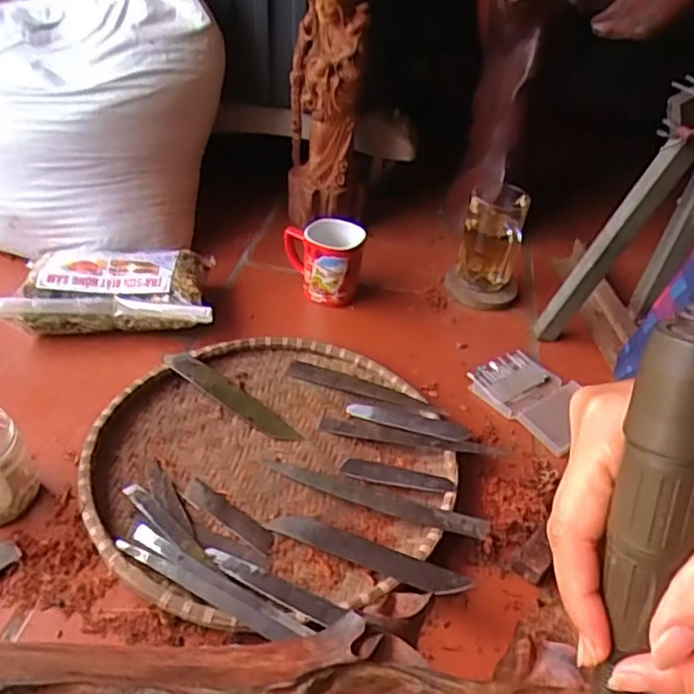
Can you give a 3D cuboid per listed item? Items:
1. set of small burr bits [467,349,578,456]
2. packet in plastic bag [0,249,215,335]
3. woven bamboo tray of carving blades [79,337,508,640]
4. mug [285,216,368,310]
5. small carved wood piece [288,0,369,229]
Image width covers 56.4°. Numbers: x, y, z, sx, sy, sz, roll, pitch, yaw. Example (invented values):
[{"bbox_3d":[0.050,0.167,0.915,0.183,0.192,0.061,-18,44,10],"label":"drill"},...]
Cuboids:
[{"bbox_3d":[0.214,0.054,0.735,0.099,0.016,0.129,-26,47,-32],"label":"set of small burr bits"},{"bbox_3d":[-0.281,-0.074,0.790,0.244,0.072,0.146,2,38,-3],"label":"packet in plastic bag"},{"bbox_3d":[-0.062,0.108,0.619,0.341,0.031,0.346,-14,41,-21],"label":"woven bamboo tray of carving blades"},{"bbox_3d":[-0.030,-0.112,0.851,0.104,0.092,0.078,2,38,-3],"label":"mug"},{"bbox_3d":[-0.030,-0.355,0.939,0.106,0.366,0.131,0,38,-6],"label":"small carved wood piece"}]

